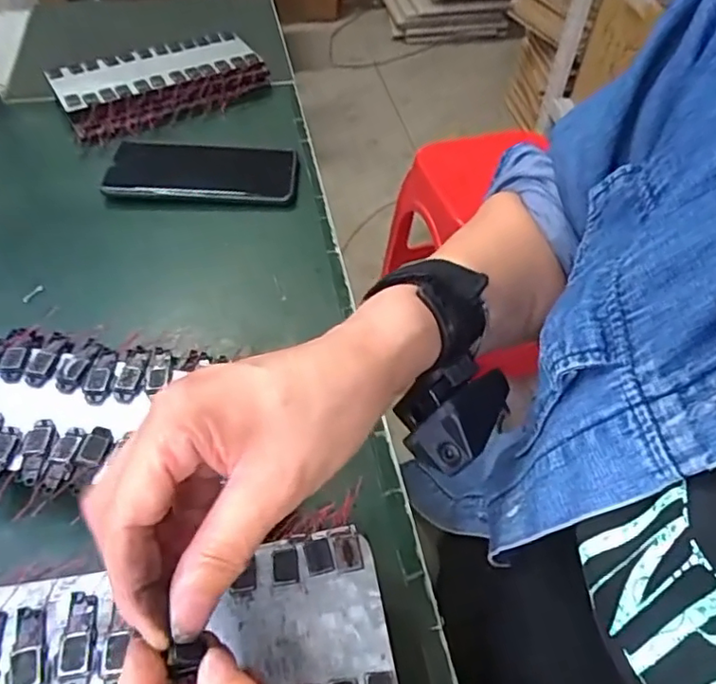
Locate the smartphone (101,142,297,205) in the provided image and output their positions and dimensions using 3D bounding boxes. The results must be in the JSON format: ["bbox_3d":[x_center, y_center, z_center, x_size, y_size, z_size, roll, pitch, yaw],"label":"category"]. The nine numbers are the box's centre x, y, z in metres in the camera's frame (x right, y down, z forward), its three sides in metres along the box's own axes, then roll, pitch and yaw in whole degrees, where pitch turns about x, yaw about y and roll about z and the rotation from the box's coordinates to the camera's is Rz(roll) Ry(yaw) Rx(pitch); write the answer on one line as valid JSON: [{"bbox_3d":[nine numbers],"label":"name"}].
[{"bbox_3d":[-0.135,-0.155,0.535,0.157,0.012,0.078,4,50,-5],"label":"smartphone"}]

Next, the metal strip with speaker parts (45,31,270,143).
[{"bbox_3d":[-0.198,-0.268,0.607,0.198,0.032,0.088,-26,54,-23],"label":"metal strip with speaker parts"}]

